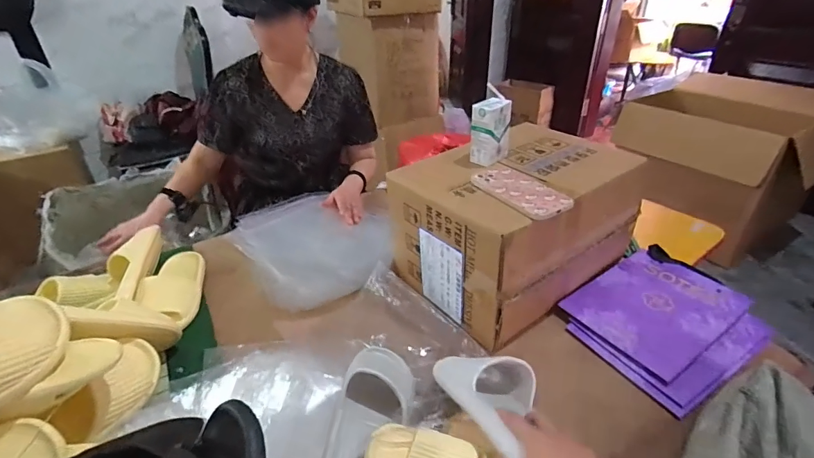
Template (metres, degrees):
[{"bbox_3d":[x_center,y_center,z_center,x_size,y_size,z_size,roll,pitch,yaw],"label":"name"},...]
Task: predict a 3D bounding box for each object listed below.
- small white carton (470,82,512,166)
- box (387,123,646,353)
[{"bbox_3d":[0.149,-0.182,0.748,0.053,0.125,0.070,25,40,35],"label":"small white carton"},{"bbox_3d":[0.200,-0.014,0.797,0.378,0.242,0.272,-20,37,-28],"label":"box"}]

